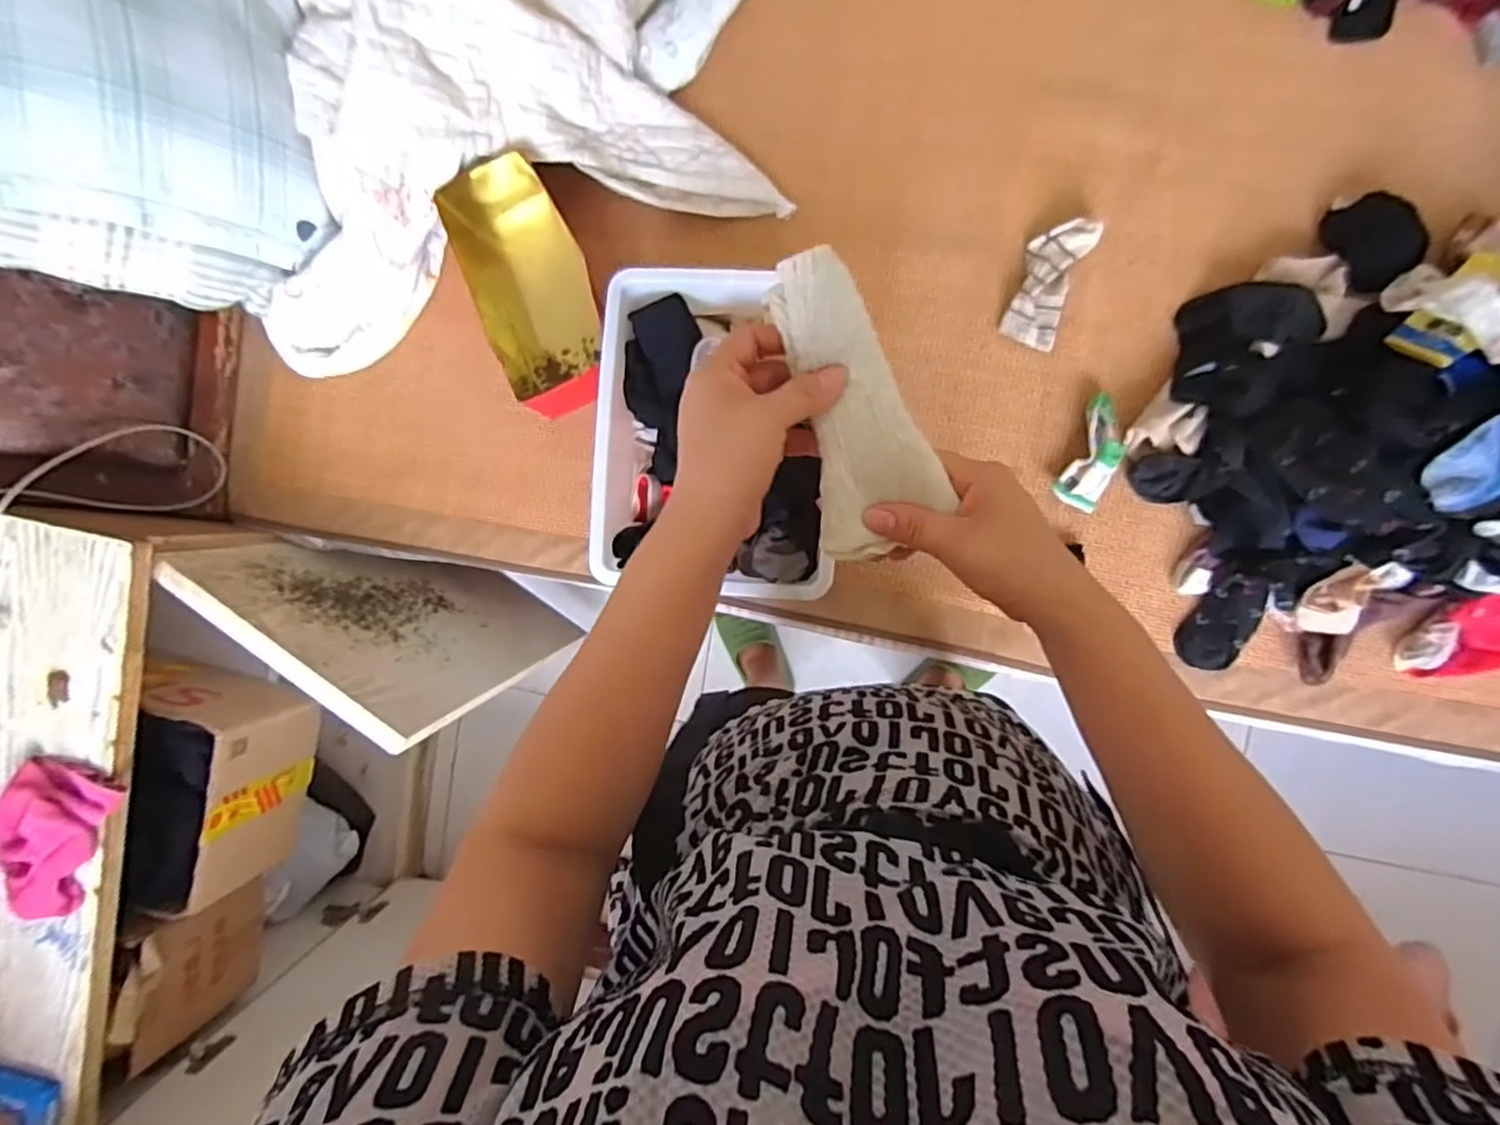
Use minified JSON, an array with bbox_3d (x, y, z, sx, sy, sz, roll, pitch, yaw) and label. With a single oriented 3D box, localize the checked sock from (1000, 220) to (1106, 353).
[{"bbox_3d":[0.353,-0.332,0.804,0.066,0.021,0.147,21,95,6],"label":"checked sock"}]

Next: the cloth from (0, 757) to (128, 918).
[{"bbox_3d":[-0.756,0.296,0.731,0.104,0.037,0.155,22,95,6],"label":"cloth"}]

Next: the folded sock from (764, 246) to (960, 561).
[{"bbox_3d":[0.059,-0.084,0.374,0.069,0.021,0.161,-16,103,8],"label":"folded sock"}]

